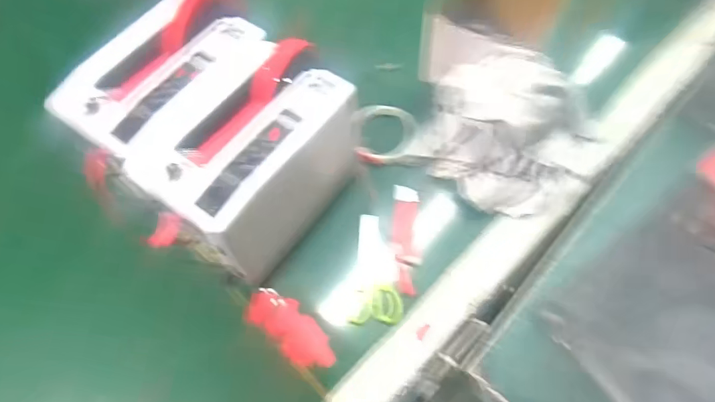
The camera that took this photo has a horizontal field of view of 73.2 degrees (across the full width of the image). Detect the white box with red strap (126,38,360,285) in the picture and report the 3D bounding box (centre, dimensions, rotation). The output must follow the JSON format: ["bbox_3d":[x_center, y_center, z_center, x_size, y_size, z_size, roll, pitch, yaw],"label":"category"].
[{"bbox_3d":[-0.117,-0.041,0.545,0.144,0.143,0.249,36,71,19],"label":"white box with red strap"}]

